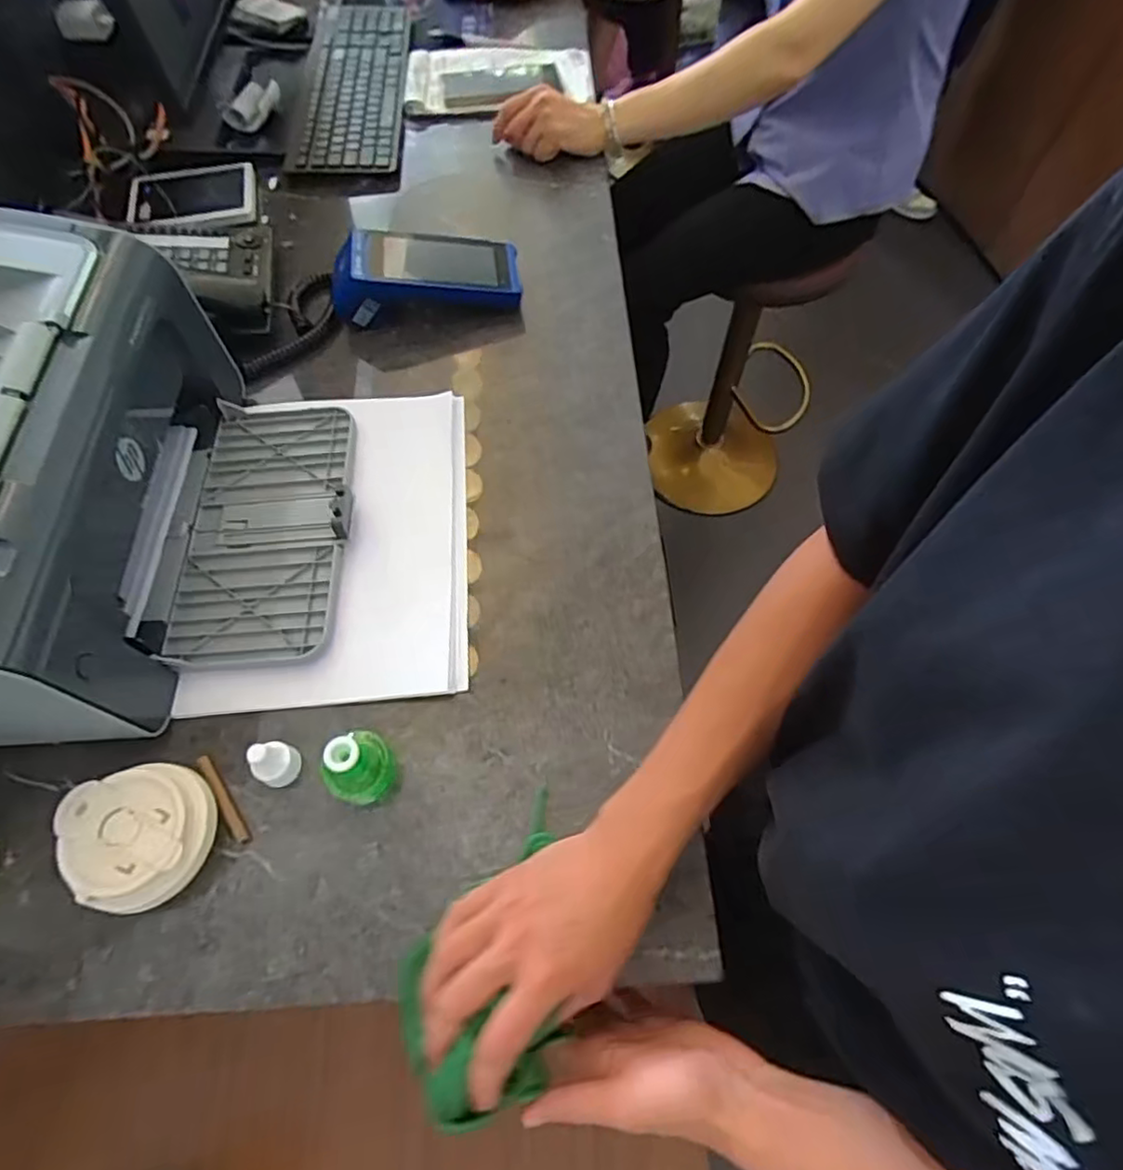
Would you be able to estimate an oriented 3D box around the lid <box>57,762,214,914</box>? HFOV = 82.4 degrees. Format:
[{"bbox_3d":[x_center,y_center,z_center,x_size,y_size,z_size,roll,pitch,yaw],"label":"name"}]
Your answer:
[{"bbox_3d":[-0.266,0.161,0.411,0.082,0.039,0.080,0,62,1],"label":"lid"}]

